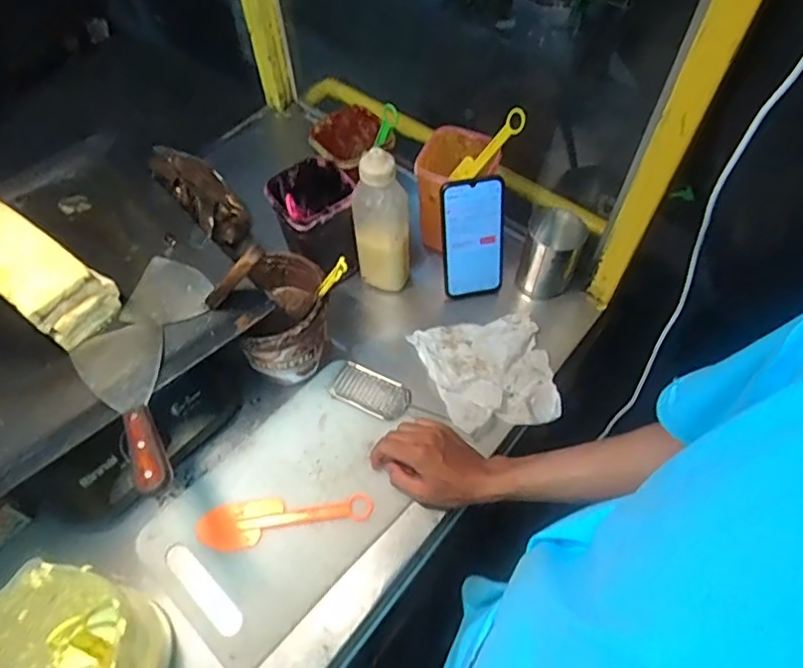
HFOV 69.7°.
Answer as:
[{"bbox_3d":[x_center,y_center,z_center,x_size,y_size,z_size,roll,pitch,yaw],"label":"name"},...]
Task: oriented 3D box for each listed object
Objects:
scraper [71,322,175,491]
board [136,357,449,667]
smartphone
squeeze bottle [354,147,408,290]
[{"bbox_3d":[-0.259,0.062,0.565,0.086,0.029,0.199,-30,63,-14],"label":"scraper"},{"bbox_3d":[-0.125,0.188,0.664,0.202,0.020,0.314,39,69,22],"label":"board"},{"bbox_3d":[0.094,-0.123,0.758,0.080,0.165,0.015,-5,40,1],"label":"smartphone"},{"bbox_3d":[-0.024,-0.127,0.745,0.058,0.231,0.054,-35,64,-16],"label":"squeeze bottle"}]

